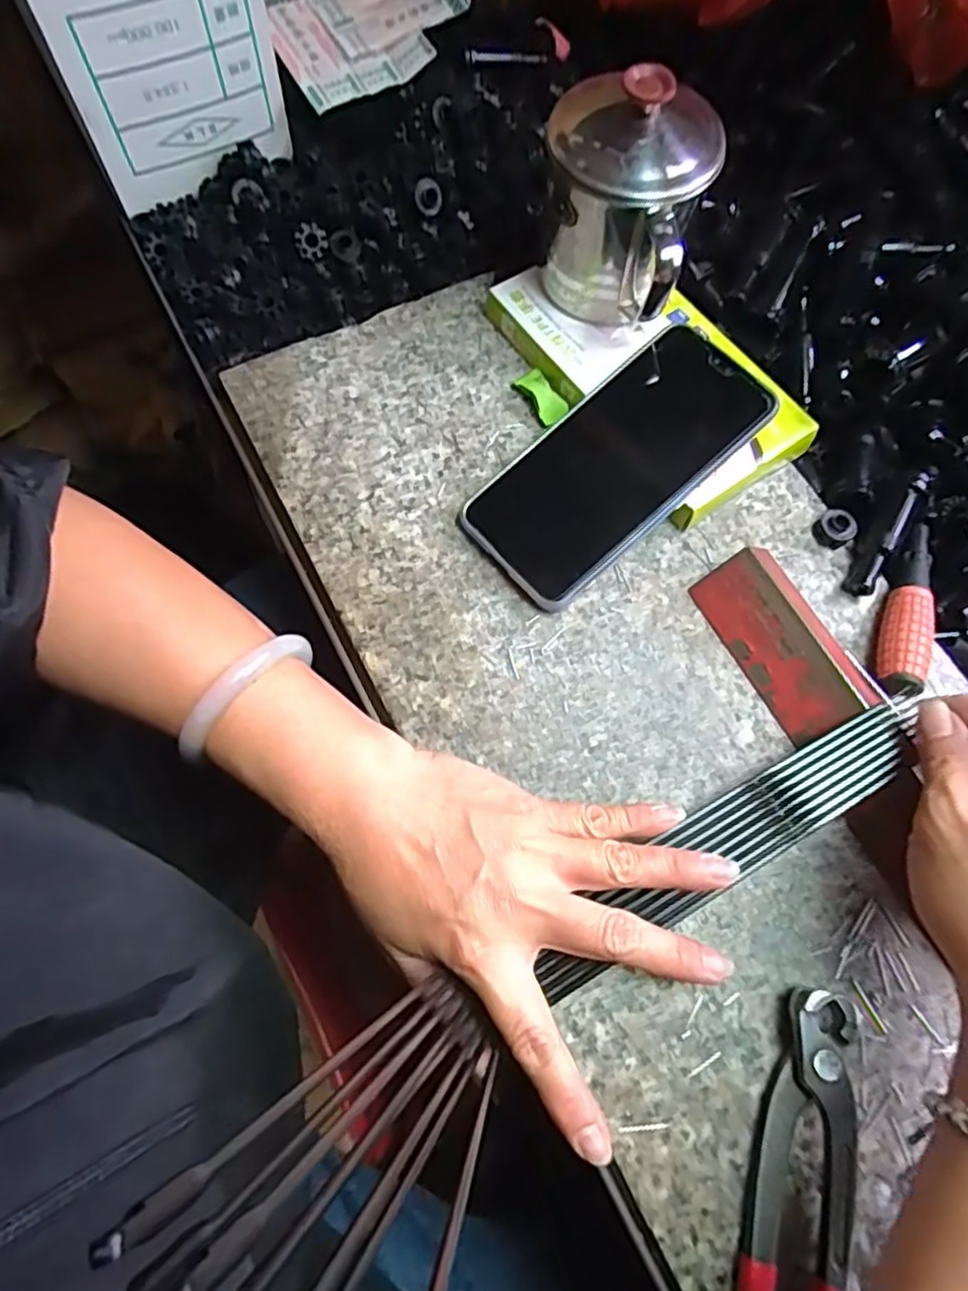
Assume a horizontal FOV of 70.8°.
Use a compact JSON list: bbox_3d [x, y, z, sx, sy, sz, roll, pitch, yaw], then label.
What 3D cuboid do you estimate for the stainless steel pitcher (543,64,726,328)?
[{"bbox_3d":[0.067,-0.214,0.335,0.079,0.091,0.081,14,70,3],"label":"stainless steel pitcher"}]

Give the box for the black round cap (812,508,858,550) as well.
[{"bbox_3d":[0.183,-0.061,0.353,0.019,0.012,0.019,1,70,-2],"label":"black round cap"}]

